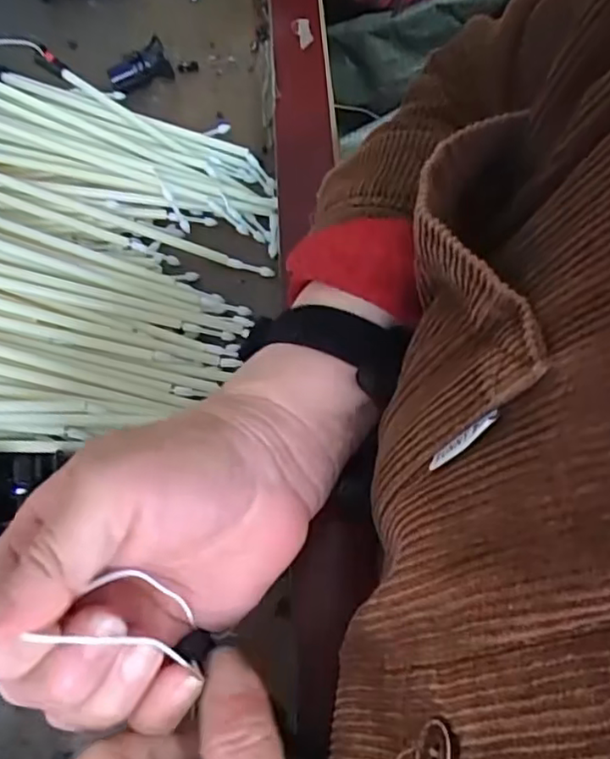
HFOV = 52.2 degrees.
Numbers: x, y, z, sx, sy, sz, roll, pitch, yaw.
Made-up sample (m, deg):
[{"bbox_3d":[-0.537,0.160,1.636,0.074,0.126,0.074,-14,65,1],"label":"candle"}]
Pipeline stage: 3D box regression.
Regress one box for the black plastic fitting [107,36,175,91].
[{"bbox_3d":[-0.122,-0.229,0.461,0.046,0.026,0.014,-20,61,13],"label":"black plastic fitting"}]

